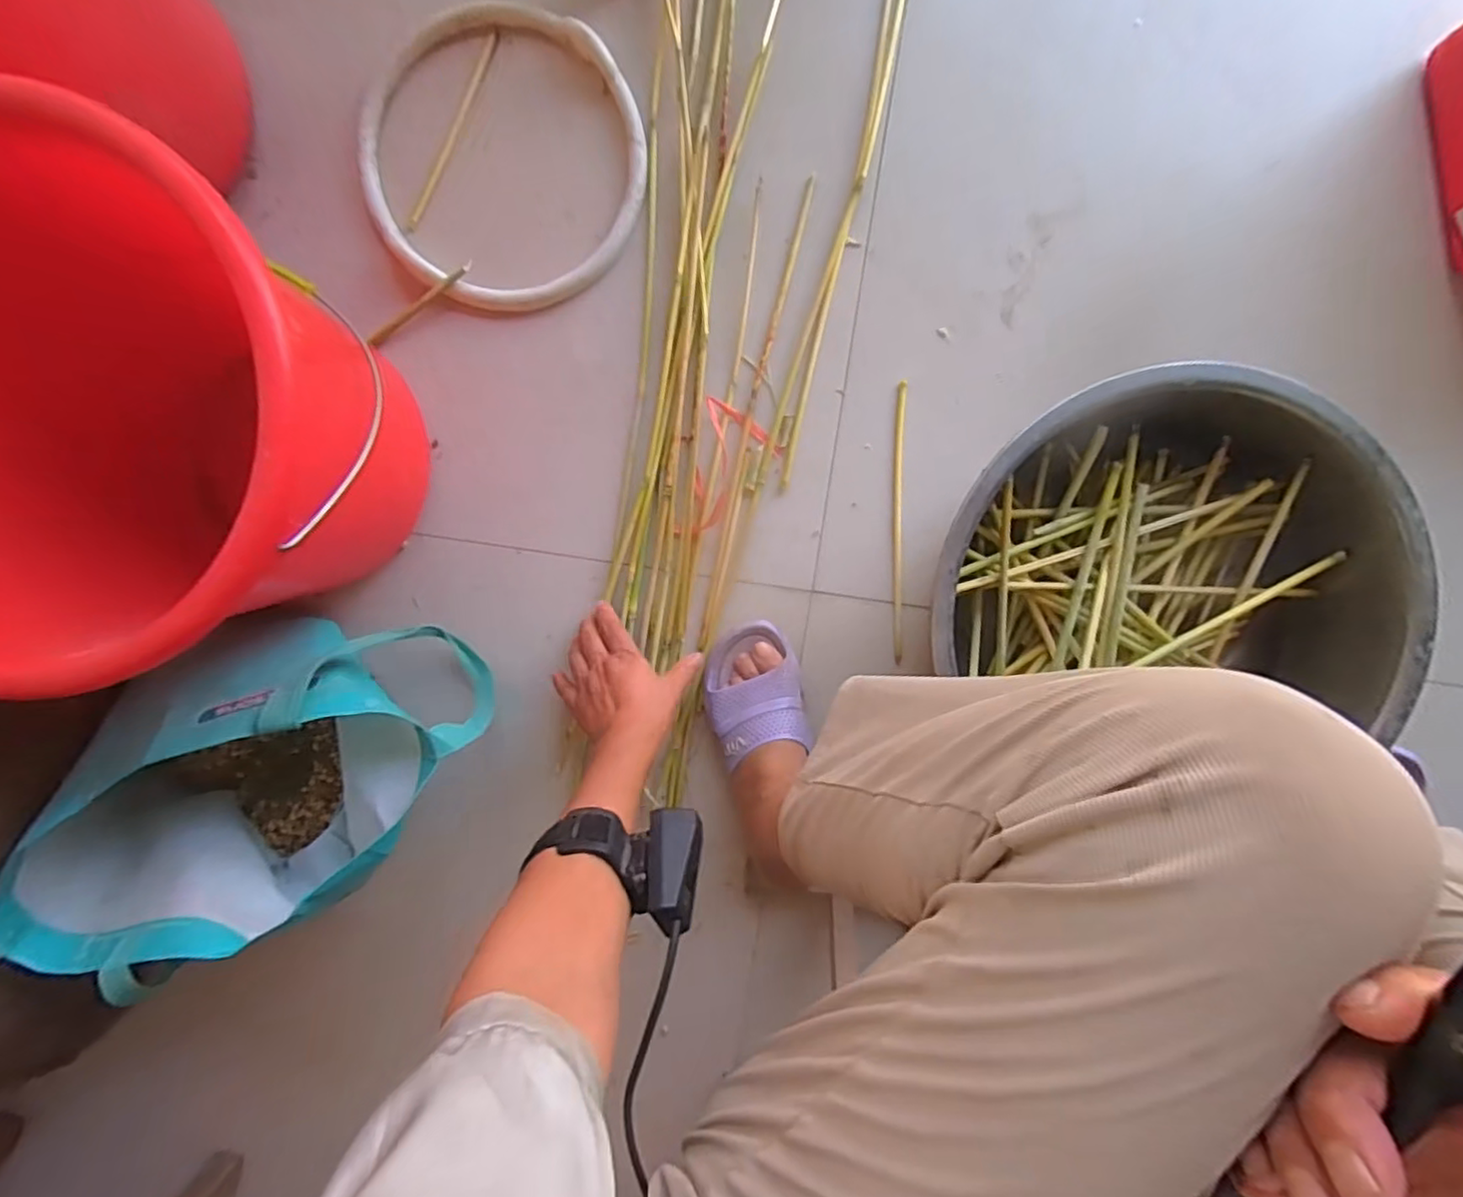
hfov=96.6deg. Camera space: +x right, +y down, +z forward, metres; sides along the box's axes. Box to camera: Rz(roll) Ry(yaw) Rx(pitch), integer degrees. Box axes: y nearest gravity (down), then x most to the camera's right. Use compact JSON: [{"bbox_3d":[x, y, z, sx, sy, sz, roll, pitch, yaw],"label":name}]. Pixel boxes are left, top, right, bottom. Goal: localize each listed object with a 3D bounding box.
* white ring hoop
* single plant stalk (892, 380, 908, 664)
[{"bbox_3d":[-0.209,-0.402,0.589,0.255,0.022,0.263,0,96,-1],"label":"white ring hoop"},{"bbox_3d":[0.161,-0.072,0.627,0.012,0.010,0.263,0,96,-1],"label":"single plant stalk"}]

